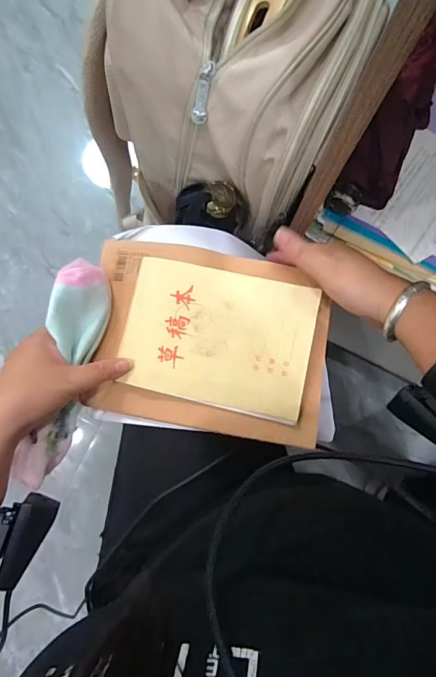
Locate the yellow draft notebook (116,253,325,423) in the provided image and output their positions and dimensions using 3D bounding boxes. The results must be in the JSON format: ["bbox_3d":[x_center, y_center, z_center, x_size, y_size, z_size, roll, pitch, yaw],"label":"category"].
[{"bbox_3d":[0.000,-0.002,0.400,0.183,0.009,0.128,12,85,4],"label":"yellow draft notebook"}]

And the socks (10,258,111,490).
[{"bbox_3d":[-0.148,0.031,0.393,0.044,0.057,0.212,11,87,2],"label":"socks"}]

